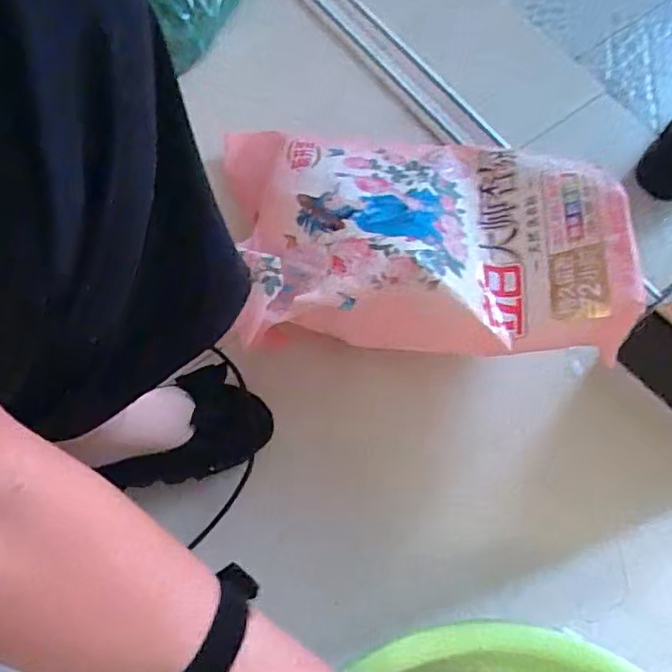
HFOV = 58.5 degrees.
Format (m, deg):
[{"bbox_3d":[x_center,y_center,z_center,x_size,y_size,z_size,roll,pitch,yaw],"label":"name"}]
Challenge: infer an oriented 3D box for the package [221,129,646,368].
[{"bbox_3d":[0.067,-0.107,0.578,0.356,0.139,0.250,5,68,0],"label":"package"}]

